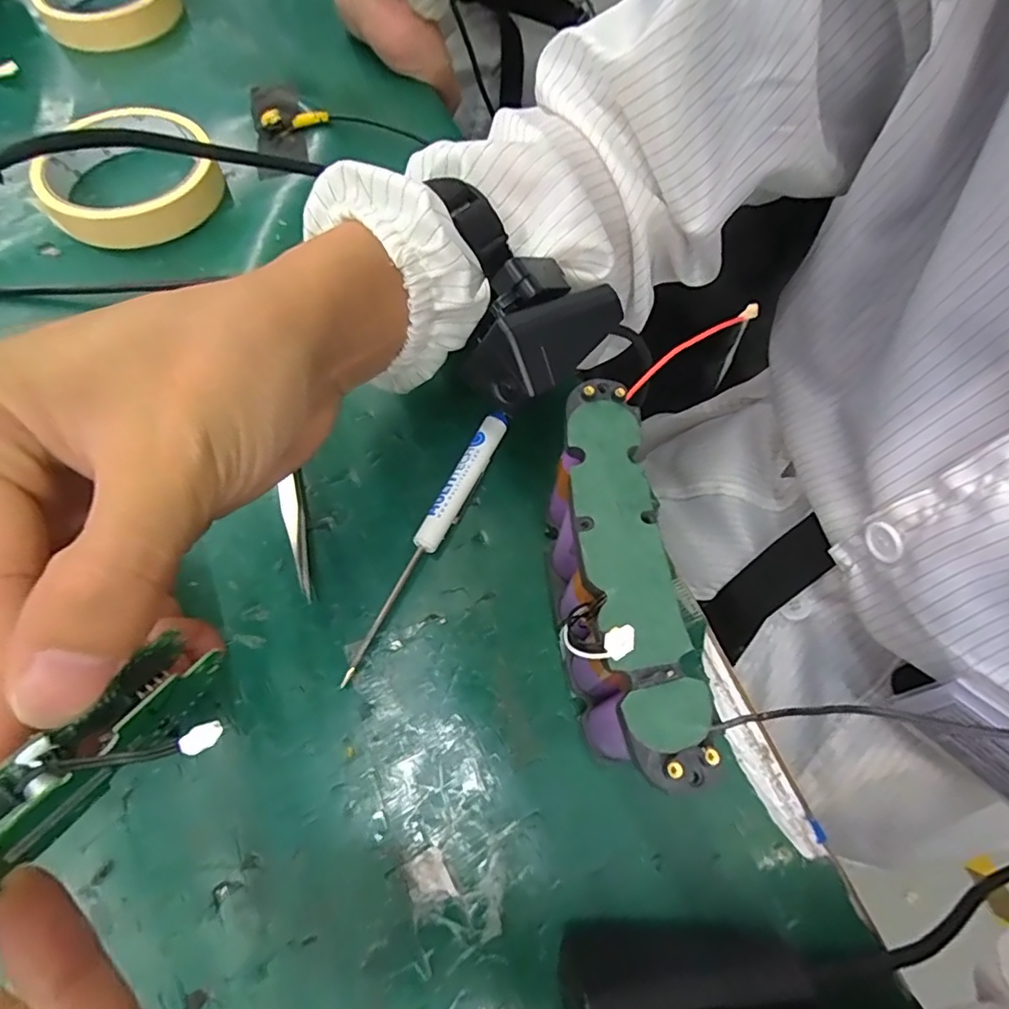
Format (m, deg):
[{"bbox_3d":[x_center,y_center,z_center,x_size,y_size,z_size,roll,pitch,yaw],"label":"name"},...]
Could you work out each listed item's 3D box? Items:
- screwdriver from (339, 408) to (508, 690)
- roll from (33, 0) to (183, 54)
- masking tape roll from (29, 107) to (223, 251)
[{"bbox_3d":[-0.031,0.014,0.238,0.013,0.010,0.130,24,65,9],"label":"screwdriver"},{"bbox_3d":[-0.276,-0.352,0.388,0.089,0.023,0.097,1,64,-2],"label":"roll"},{"bbox_3d":[-0.206,-0.181,0.309,0.089,0.025,0.092,1,64,-2],"label":"masking tape roll"}]

